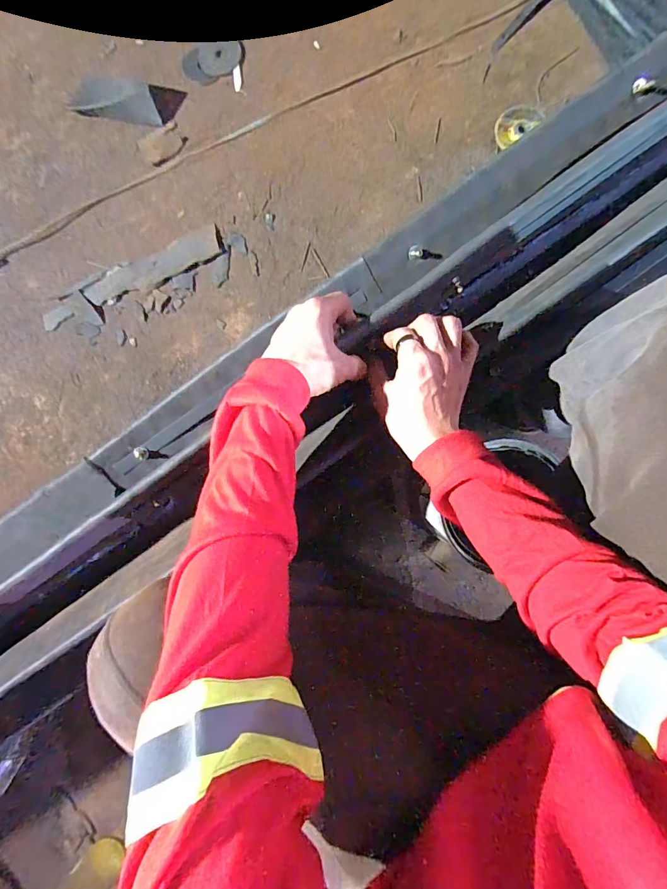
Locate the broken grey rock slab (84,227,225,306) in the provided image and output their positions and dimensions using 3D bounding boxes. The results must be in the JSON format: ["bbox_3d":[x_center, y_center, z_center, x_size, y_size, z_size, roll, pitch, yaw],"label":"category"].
[{"bbox_3d":[-0.340,-0.330,0.755,0.272,0.005,0.061,-21,86,4],"label":"broken grey rock slab"}]

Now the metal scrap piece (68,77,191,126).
[{"bbox_3d":[-0.408,-0.673,0.769,0.223,0.047,0.092,17,89,6],"label":"metal scrap piece"}]

